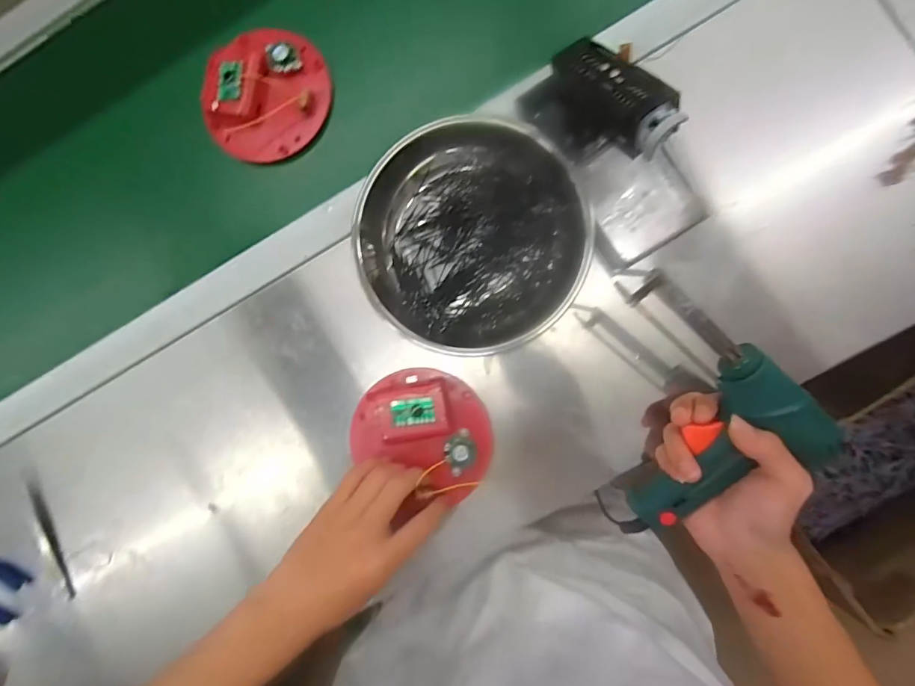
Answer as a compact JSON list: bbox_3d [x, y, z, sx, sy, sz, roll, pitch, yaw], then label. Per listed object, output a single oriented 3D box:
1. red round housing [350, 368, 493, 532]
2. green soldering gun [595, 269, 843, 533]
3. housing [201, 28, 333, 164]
[{"bbox_3d":[-0.029,0.082,0.386,0.121,0.031,0.109,42,95,6],"label":"red round housing"},{"bbox_3d":[0.145,0.044,0.314,0.150,0.071,0.165,0,90,8],"label":"green soldering gun"},{"bbox_3d":[-0.180,-0.231,0.413,0.108,0.029,0.119,32,92,6],"label":"housing"}]

